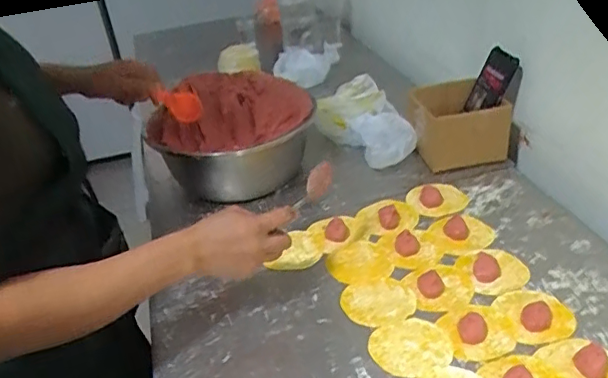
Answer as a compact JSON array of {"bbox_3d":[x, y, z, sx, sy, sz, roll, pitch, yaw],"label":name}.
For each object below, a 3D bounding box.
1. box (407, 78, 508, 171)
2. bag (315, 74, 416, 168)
[{"bbox_3d":[0.258,-0.116,0.966,0.144,0.092,0.160,-7,34,1],"label":"box"},{"bbox_3d":[0.103,-0.115,1.008,0.142,0.089,0.189,-19,36,-17],"label":"bag"}]

